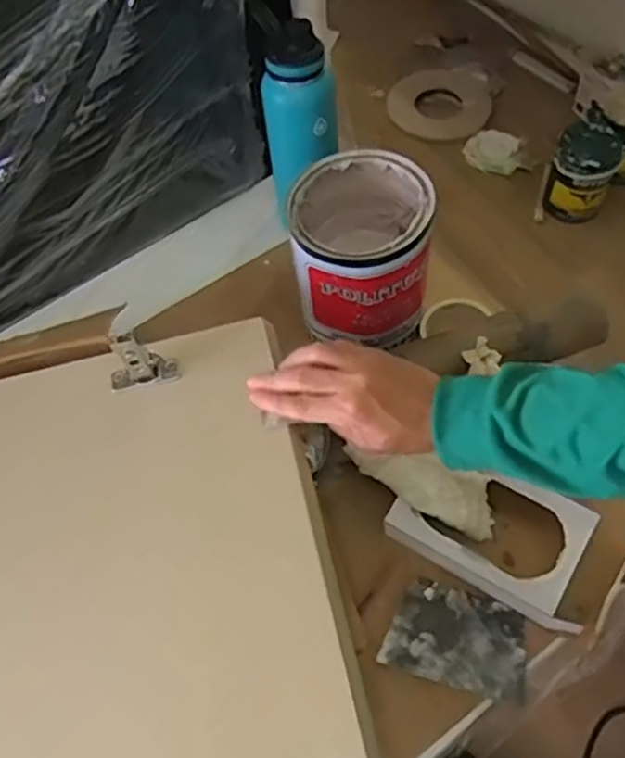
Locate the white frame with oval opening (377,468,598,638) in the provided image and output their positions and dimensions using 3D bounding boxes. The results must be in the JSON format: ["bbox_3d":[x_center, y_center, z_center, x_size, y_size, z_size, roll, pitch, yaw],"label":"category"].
[{"bbox_3d":[0.194,0.163,0.730,0.213,0.057,0.121,27,65,18],"label":"white frame with oval opening"}]

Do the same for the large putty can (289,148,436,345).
[{"bbox_3d":[0.058,-0.149,0.836,0.155,0.168,0.164,-2,59,3],"label":"large putty can"}]

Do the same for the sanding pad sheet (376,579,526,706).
[{"bbox_3d":[0.146,0.261,0.703,0.138,0.008,0.093,13,61,12],"label":"sanding pad sheet"}]

